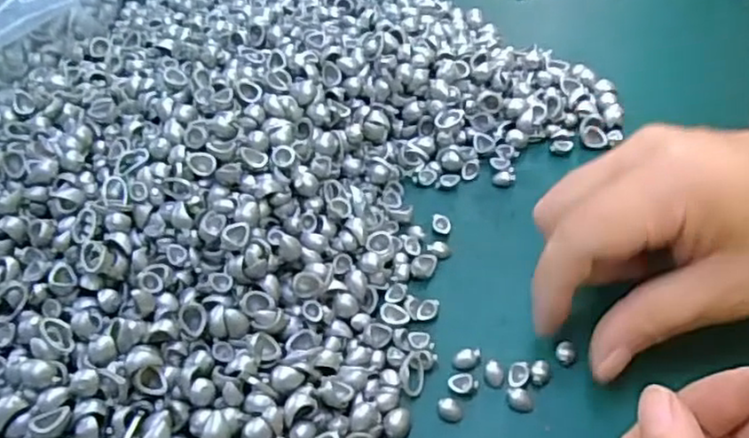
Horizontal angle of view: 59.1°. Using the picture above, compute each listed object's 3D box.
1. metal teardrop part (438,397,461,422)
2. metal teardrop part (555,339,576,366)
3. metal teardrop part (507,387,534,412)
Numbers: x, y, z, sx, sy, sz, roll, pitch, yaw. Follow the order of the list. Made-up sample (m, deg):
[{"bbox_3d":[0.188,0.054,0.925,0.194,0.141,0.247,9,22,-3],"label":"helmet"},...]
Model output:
[{"bbox_3d":[0.028,0.071,0.248,0.008,0.004,0.008,-2,52,3],"label":"metal teardrop part"},{"bbox_3d":[0.074,0.051,0.256,0.007,0.004,0.009,-9,52,-2],"label":"metal teardrop part"},{"bbox_3d":[0.055,0.068,0.247,0.010,0.004,0.007,10,54,13],"label":"metal teardrop part"}]

